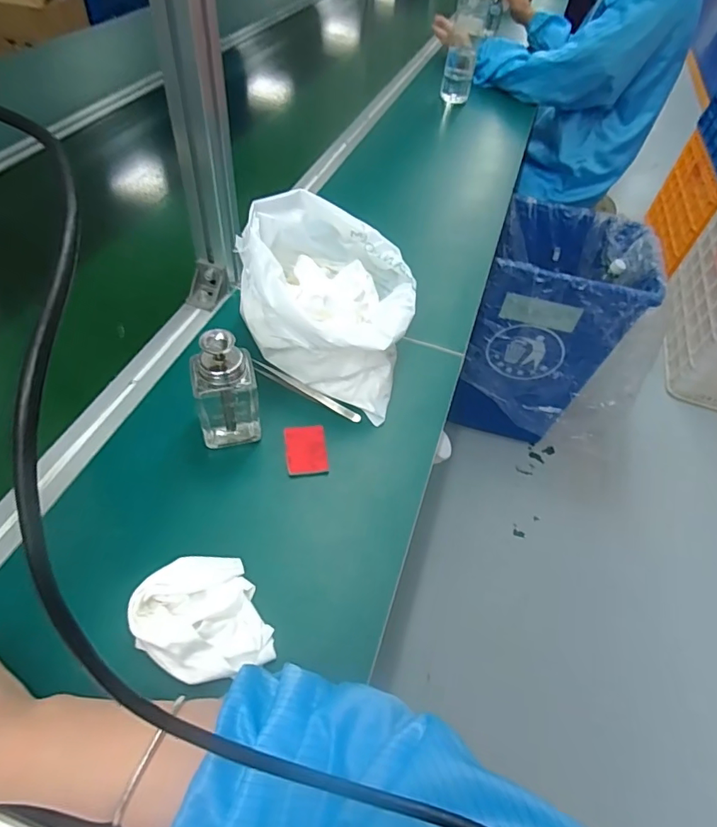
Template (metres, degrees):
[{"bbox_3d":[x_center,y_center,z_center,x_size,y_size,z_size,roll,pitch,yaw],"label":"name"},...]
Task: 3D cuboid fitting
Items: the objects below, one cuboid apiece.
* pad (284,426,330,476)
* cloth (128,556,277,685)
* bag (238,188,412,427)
[{"bbox_3d":[-0.051,0.037,0.485,0.040,0.008,0.054,-4,52,-9],"label":"pad"},{"bbox_3d":[-0.119,0.154,0.366,0.085,0.021,0.090,-21,57,-22],"label":"cloth"},{"bbox_3d":[-0.023,-0.119,0.519,0.190,0.134,0.149,28,54,15],"label":"bag"}]

